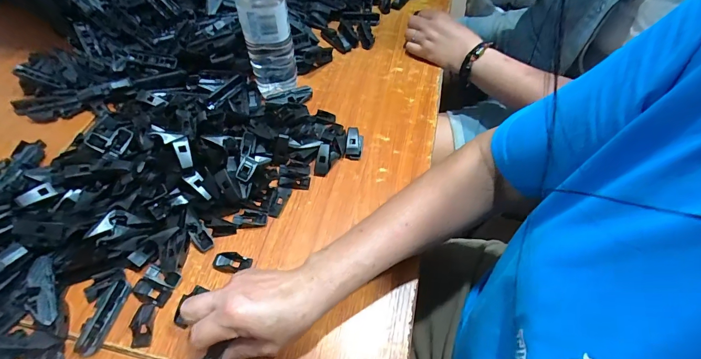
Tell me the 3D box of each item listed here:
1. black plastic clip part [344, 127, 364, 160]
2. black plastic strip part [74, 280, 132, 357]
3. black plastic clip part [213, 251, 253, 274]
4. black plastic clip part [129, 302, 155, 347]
[{"bbox_3d":[0.006,-0.050,0.504,0.023,0.016,0.045,4,54,4],"label":"black plastic clip part"},{"bbox_3d":[-0.251,0.138,0.368,0.022,0.016,0.073,10,55,8],"label":"black plastic strip part"},{"bbox_3d":[-0.134,0.093,0.405,0.042,0.011,0.021,4,54,3],"label":"black plastic clip part"},{"bbox_3d":[-0.212,0.148,0.367,0.020,0.007,0.042,-10,55,-6],"label":"black plastic clip part"}]

